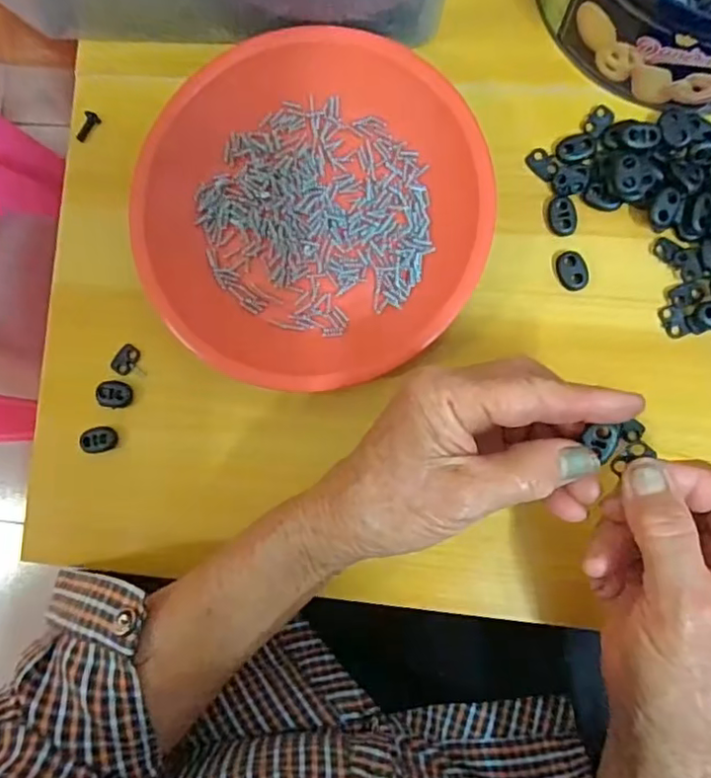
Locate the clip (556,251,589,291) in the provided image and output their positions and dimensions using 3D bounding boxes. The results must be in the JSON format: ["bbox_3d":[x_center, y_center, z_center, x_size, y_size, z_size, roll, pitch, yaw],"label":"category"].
[{"bbox_3d":[0.120,-0.066,0.332,0.015,0.005,0.021,-8,86,4],"label":"clip"}]

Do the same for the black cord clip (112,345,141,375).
[{"bbox_3d":[-0.135,-0.017,0.353,0.012,0.004,0.018,33,89,5],"label":"black cord clip"}]

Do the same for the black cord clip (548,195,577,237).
[{"bbox_3d":[0.115,-0.096,0.333,0.014,0.004,0.021,-5,86,4],"label":"black cord clip"}]

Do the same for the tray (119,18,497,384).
[{"bbox_3d":[-0.024,-0.100,0.336,0.182,0.027,0.195,0,86,4],"label":"tray"}]

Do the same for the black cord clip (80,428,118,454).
[{"bbox_3d":[-0.149,0.030,0.350,0.020,0.005,0.014,-7,86,4],"label":"black cord clip"}]

